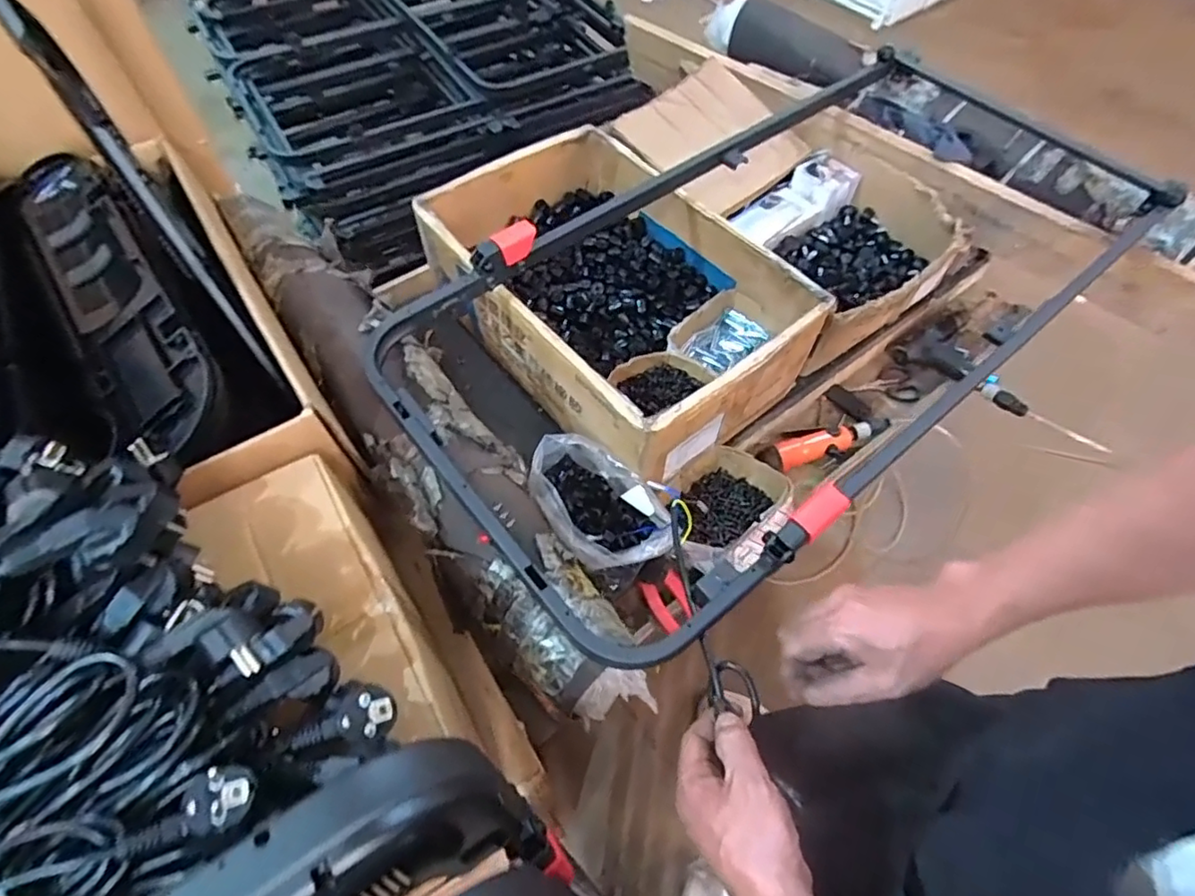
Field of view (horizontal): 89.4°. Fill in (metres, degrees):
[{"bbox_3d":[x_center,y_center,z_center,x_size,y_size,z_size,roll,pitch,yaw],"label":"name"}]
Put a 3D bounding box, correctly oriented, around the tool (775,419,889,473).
[{"bbox_3d":[0.349,-0.008,0.902,0.179,0.035,0.046,-12,60,-7],"label":"tool"}]

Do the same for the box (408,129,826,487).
[{"bbox_3d":[0.023,-0.236,0.901,0.369,0.161,0.538,-35,65,-19],"label":"box"}]

